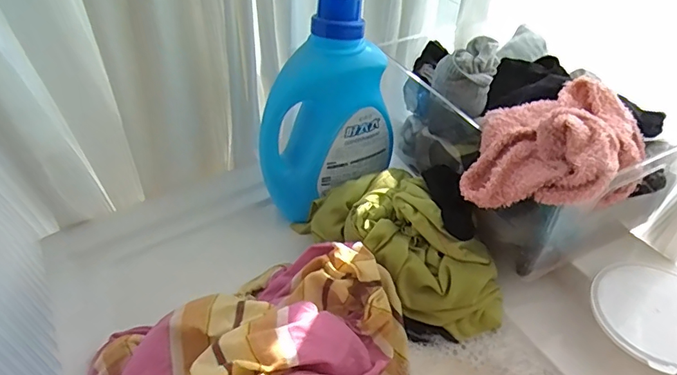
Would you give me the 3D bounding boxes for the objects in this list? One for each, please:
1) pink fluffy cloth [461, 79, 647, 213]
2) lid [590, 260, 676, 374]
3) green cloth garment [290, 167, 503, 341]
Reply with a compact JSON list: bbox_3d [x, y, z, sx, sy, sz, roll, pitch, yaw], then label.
[{"bbox_3d":[0.211,-0.034,0.469,0.145,0.096,0.169,24,49,25],"label":"pink fluffy cloth"},{"bbox_3d":[0.333,0.127,0.507,0.134,0.010,0.124,-1,43,1],"label":"lid"},{"bbox_3d":[0.069,0.064,0.573,0.134,0.116,0.250,-23,47,-21],"label":"green cloth garment"}]

